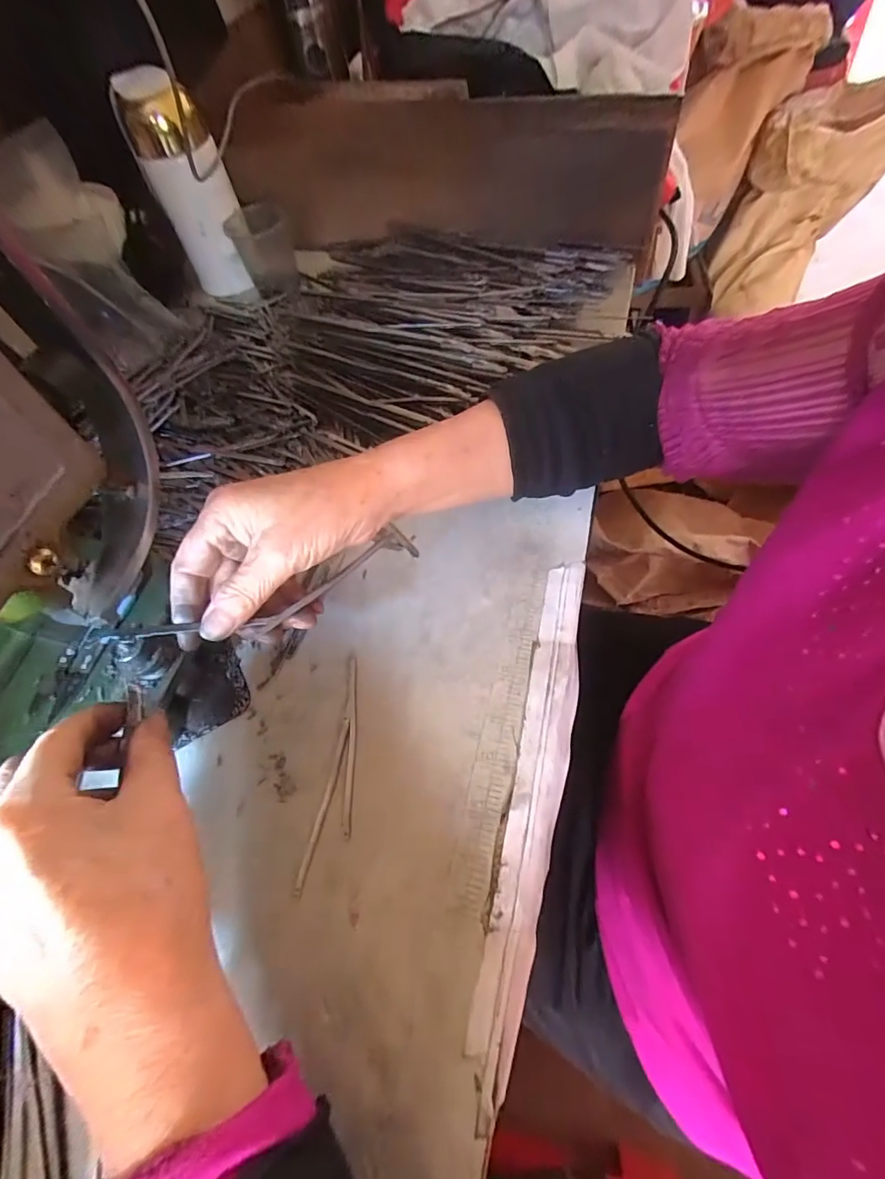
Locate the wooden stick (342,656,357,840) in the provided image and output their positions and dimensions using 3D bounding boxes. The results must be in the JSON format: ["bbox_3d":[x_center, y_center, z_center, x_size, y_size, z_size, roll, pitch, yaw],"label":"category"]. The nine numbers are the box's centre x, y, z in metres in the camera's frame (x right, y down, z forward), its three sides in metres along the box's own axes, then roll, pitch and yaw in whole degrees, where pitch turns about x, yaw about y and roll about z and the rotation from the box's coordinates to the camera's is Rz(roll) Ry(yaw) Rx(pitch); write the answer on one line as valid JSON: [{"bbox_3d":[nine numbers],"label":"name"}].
[{"bbox_3d":[-0.051,0.083,0.278,0.006,0.004,0.097,-4,59,4],"label":"wooden stick"}]

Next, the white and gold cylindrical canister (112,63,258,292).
[{"bbox_3d":[-0.222,-0.356,0.444,0.062,0.148,0.063,-27,60,-10],"label":"white and gold cylindrical canister"}]

